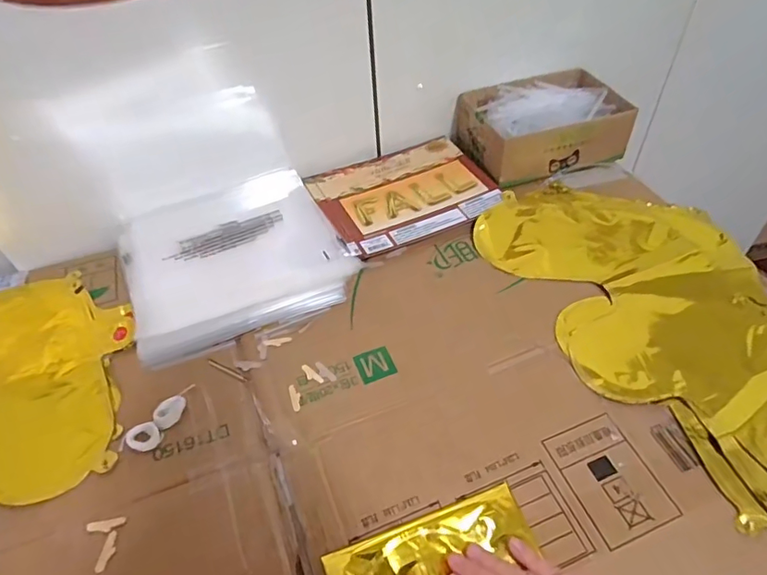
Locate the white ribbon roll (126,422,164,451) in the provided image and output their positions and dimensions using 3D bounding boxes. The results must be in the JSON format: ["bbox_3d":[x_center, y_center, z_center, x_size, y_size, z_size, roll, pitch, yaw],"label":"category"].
[{"bbox_3d":[-0.203,0.126,0.442,0.029,0.004,0.024,27,55,24],"label":"white ribbon roll"}]

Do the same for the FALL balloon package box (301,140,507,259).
[{"bbox_3d":[0.023,-0.122,0.650,0.205,0.010,0.169,-21,51,-15],"label":"FALL balloon package box"}]

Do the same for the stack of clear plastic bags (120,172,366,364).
[{"bbox_3d":[-0.168,-0.041,0.576,0.221,0.024,0.235,-22,51,-16],"label":"stack of clear plastic bags"}]

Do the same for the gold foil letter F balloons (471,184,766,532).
[{"bbox_3d":[0.286,0.039,0.486,0.229,0.015,0.450,-18,50,-12],"label":"gold foil letter F balloons"}]

